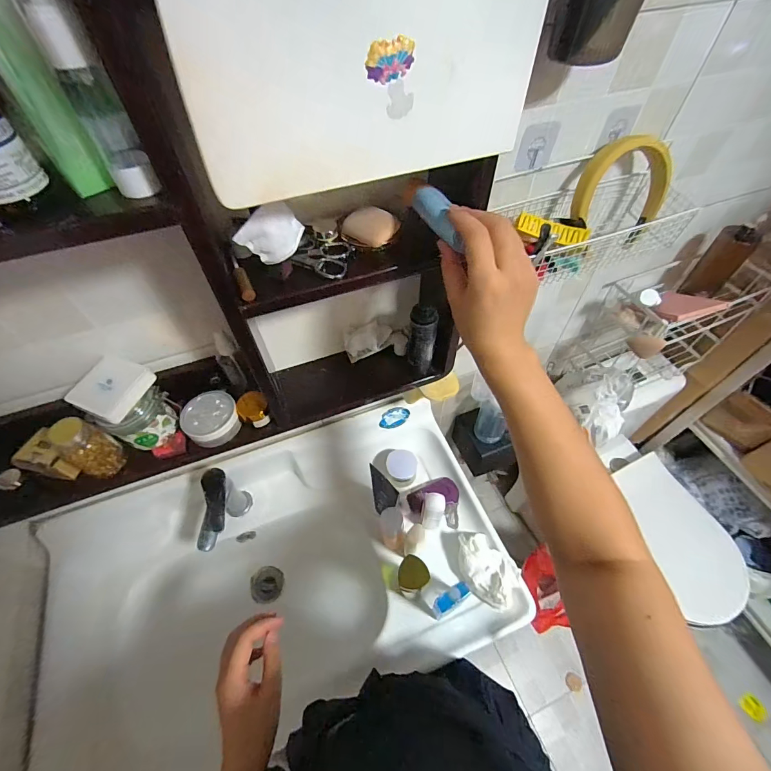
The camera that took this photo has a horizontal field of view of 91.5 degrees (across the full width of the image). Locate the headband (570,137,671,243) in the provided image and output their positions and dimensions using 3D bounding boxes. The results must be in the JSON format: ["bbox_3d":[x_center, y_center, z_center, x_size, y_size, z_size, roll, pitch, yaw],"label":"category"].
[{"bbox_3d":[0.341,-0.279,0.549,0.161,0.143,0.053,-20,56,-13],"label":"headband"}]

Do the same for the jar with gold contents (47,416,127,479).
[{"bbox_3d":[-0.380,0.080,0.481,0.046,0.087,0.050,-1,54,1],"label":"jar with gold contents"}]

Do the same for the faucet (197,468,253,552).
[{"bbox_3d":[-0.306,0.248,0.715,0.047,0.179,0.136,-2,54,0],"label":"faucet"}]

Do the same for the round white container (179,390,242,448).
[{"bbox_3d":[-0.248,0.048,0.537,0.075,0.042,0.069,-24,57,-15],"label":"round white container"}]

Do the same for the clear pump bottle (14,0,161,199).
[{"bbox_3d":[-0.186,-0.182,0.240,0.028,0.113,0.022,-27,58,-17],"label":"clear pump bottle"}]

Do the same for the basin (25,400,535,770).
[{"bbox_3d":[-0.187,0.364,0.729,0.791,0.244,0.471,-19,56,-12],"label":"basin"}]

